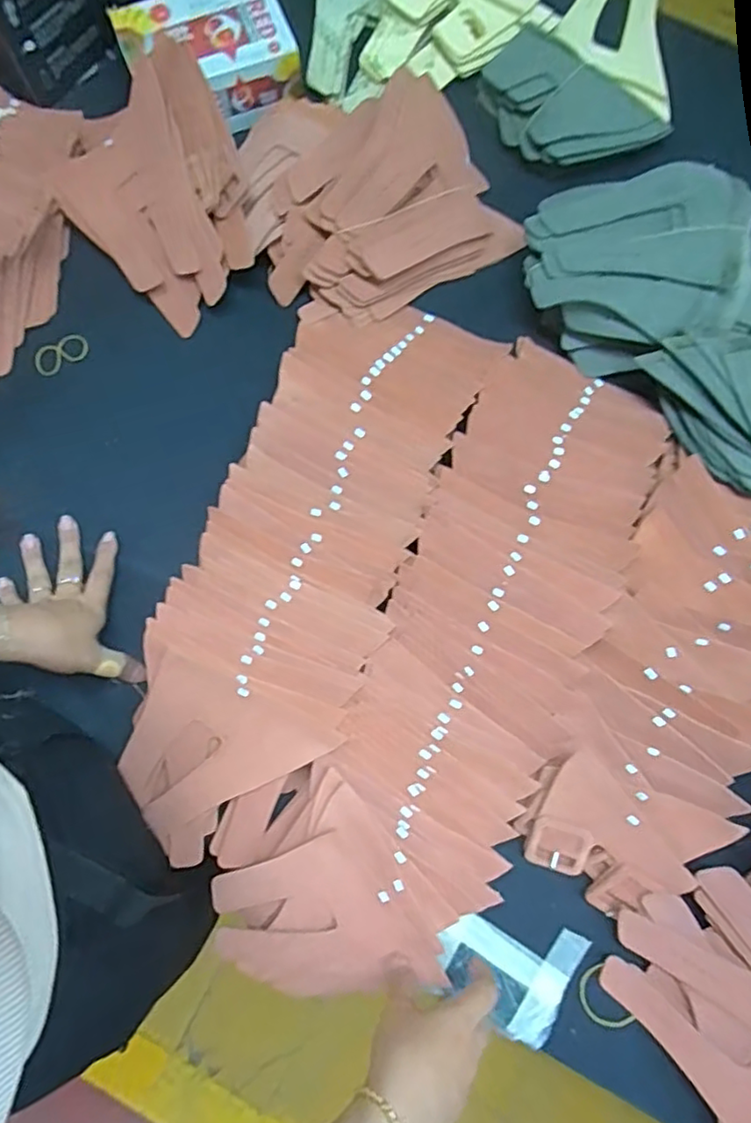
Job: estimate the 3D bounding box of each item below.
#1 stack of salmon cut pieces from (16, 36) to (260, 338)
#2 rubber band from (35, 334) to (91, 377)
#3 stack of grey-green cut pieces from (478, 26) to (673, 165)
[{"bbox_3d":[-0.211,-0.355,0.577,0.172,0.077,0.237,-26,81,-5],"label":"stack of salmon cut pieces"},{"bbox_3d":[-0.308,-0.202,0.593,0.054,0.004,0.027,-28,103,-4],"label":"rubber band"},{"bbox_3d":[0.191,-0.456,0.619,0.181,0.041,0.112,33,81,5],"label":"stack of grey-green cut pieces"}]

